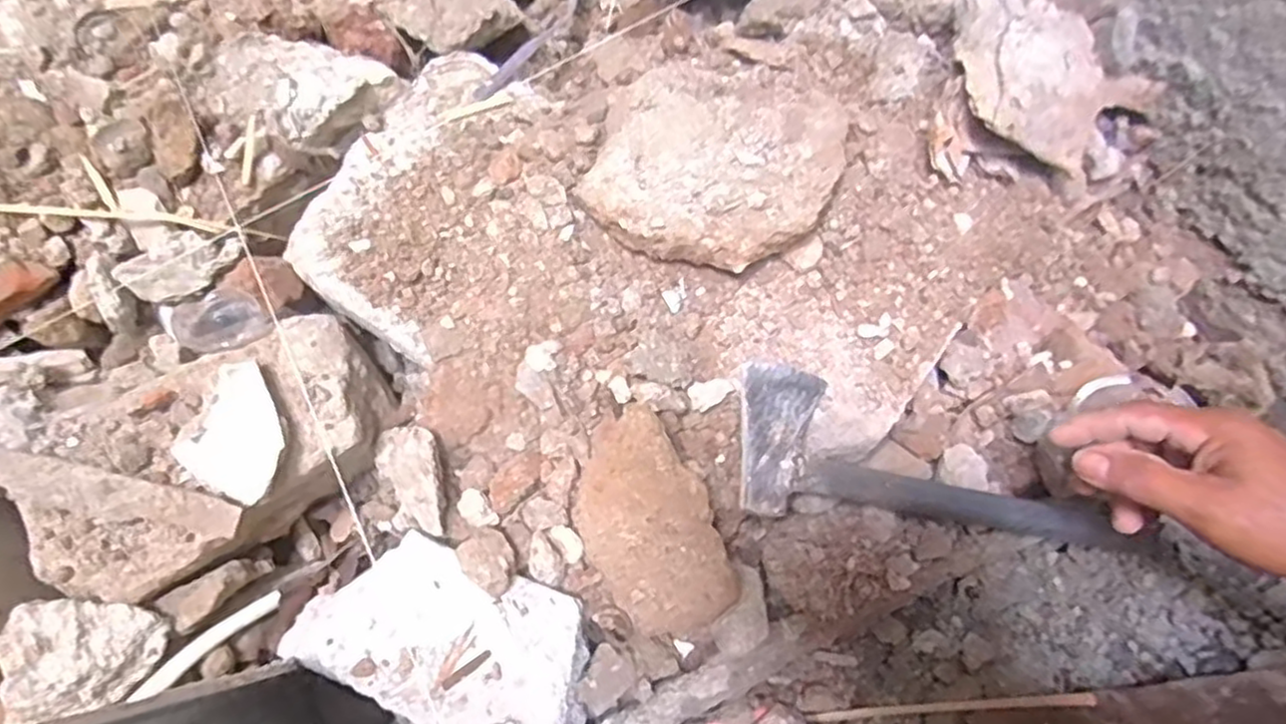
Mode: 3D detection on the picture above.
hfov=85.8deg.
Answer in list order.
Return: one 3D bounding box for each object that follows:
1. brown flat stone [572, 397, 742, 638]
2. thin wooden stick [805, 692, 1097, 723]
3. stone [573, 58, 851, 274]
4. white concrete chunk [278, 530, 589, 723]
[{"bbox_3d":[0.004,0.102,0.428,0.081,0.020,0.136,-31,88,3],"label":"brown flat stone"},{"bbox_3d":[0.201,0.231,0.461,0.179,0.009,0.007,-12,72,16],"label":"thin wooden stick"},{"bbox_3d":[0.052,-0.138,0.455,0.152,0.039,0.163,22,73,6],"label":"stone"},{"bbox_3d":[-0.111,0.164,0.407,0.194,0.052,0.094,21,73,5],"label":"white concrete chunk"}]

